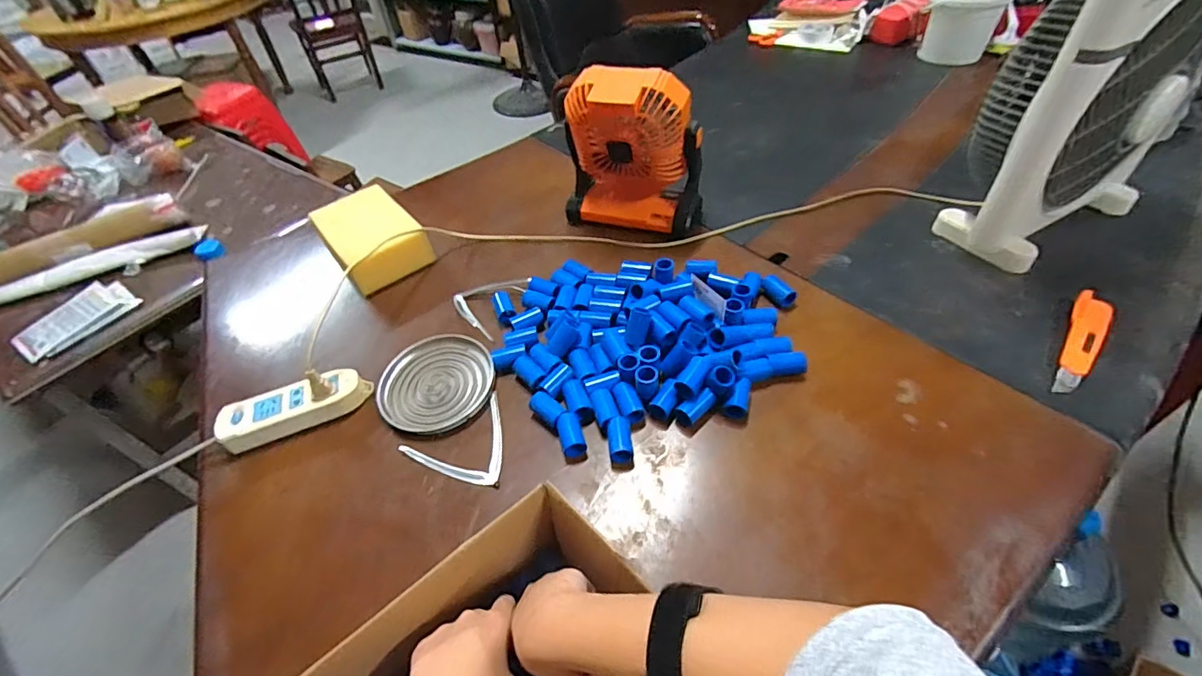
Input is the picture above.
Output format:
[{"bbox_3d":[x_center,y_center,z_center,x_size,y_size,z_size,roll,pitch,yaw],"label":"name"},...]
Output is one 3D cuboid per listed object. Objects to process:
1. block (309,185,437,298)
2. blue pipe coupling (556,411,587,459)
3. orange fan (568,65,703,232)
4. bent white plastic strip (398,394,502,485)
[{"bbox_3d":[-0.390,-0.170,0.865,0.136,0.065,0.210,-34,52,-23],"label":"block"},{"bbox_3d":[-0.033,0.112,0.591,0.028,0.022,0.051,-16,47,-8],"label":"blue pipe coupling"},{"bbox_3d":[0.042,-0.281,0.791,0.212,0.239,0.079,11,49,16],"label":"orange fan"},{"bbox_3d":[-0.151,0.131,0.593,0.122,0.007,0.108,-30,51,-20],"label":"bent white plastic strip"}]

